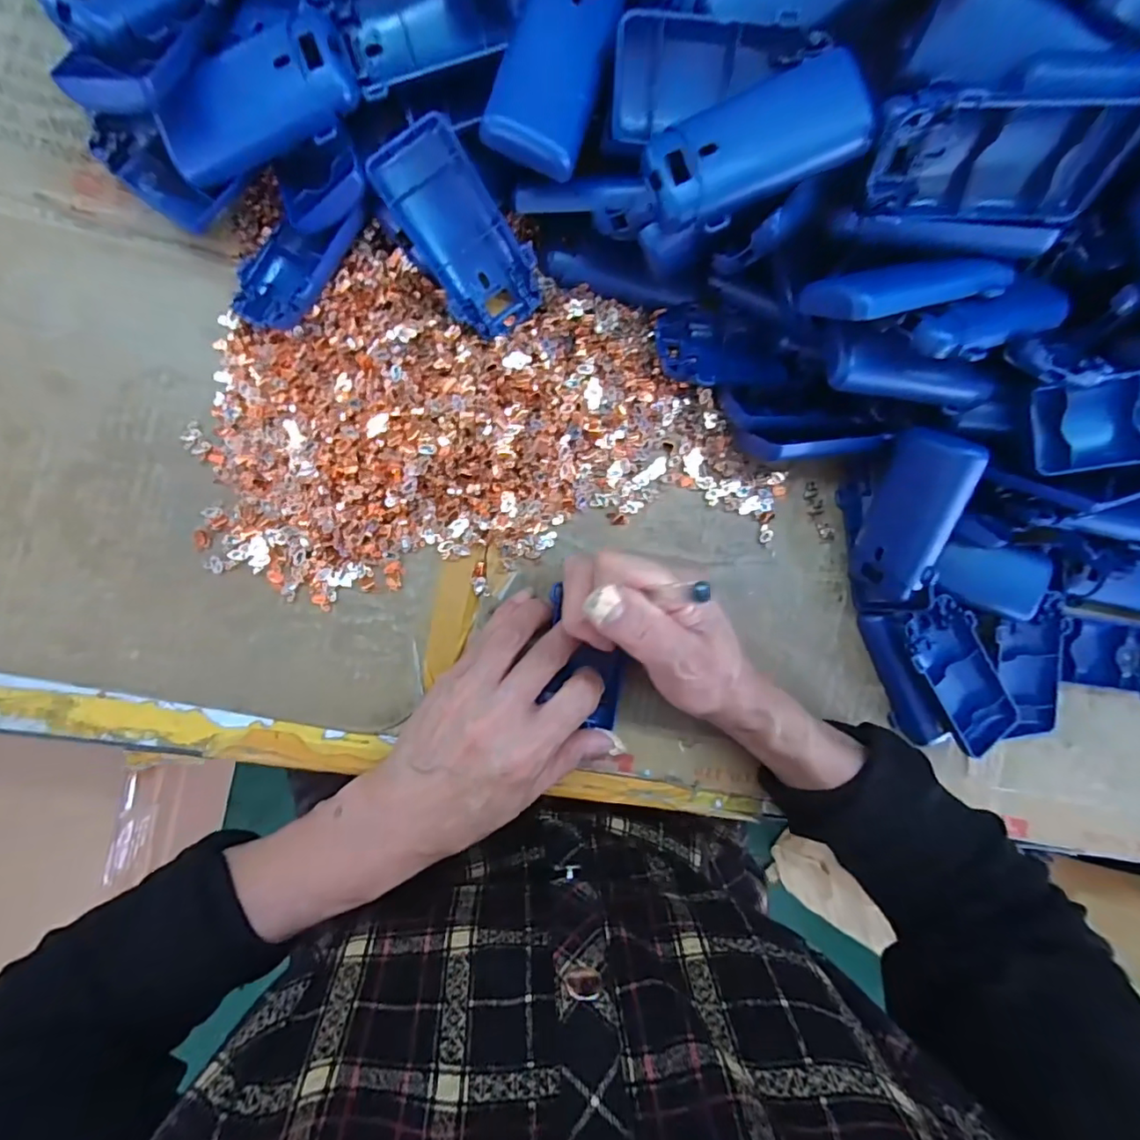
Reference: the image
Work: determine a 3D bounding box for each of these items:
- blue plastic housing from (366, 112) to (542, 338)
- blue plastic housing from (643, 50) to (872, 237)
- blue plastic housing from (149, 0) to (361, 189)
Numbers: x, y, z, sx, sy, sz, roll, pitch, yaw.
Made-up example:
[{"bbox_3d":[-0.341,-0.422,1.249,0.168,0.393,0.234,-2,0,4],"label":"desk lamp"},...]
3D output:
[{"bbox_3d":[-0.055,-0.172,0.282,0.048,0.012,0.094,-39,120,-3],"label":"blue plastic housing"},{"bbox_3d":[0.079,-0.184,0.235,0.090,0.014,0.040,-18,93,10],"label":"blue plastic housing"},{"bbox_3d":[-0.144,-0.216,0.247,0.092,0.027,0.044,-22,93,8],"label":"blue plastic housing"}]

